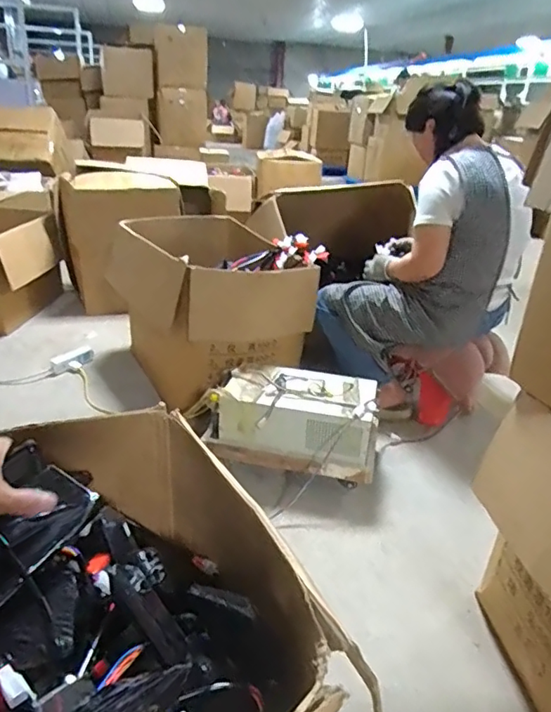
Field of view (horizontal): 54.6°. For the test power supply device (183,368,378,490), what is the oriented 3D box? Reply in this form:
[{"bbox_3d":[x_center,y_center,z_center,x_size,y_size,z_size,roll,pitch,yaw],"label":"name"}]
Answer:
[{"bbox_3d":[0.041,0.166,1.450,0.475,0.180,0.222,8,25,10],"label":"test power supply device"}]

